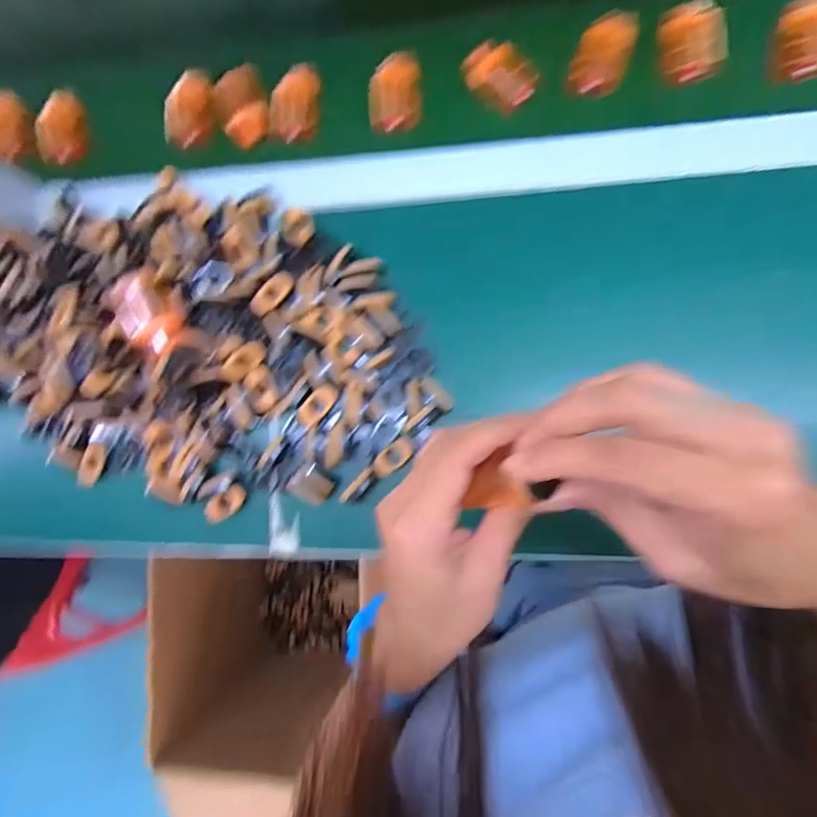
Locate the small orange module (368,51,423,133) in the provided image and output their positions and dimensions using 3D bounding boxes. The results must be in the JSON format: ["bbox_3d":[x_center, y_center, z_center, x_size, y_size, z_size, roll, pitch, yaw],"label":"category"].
[{"bbox_3d":[-0.011,-0.271,0.389,0.045,0.018,0.064,-3,84,6],"label":"small orange module"}]

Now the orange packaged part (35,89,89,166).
[{"bbox_3d":[-0.336,-0.270,0.432,0.032,0.021,0.070,3,85,7],"label":"orange packaged part"}]

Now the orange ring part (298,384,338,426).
[{"bbox_3d":[-0.074,-0.003,0.365,0.018,0.004,0.040,38,90,9],"label":"orange ring part"}]

